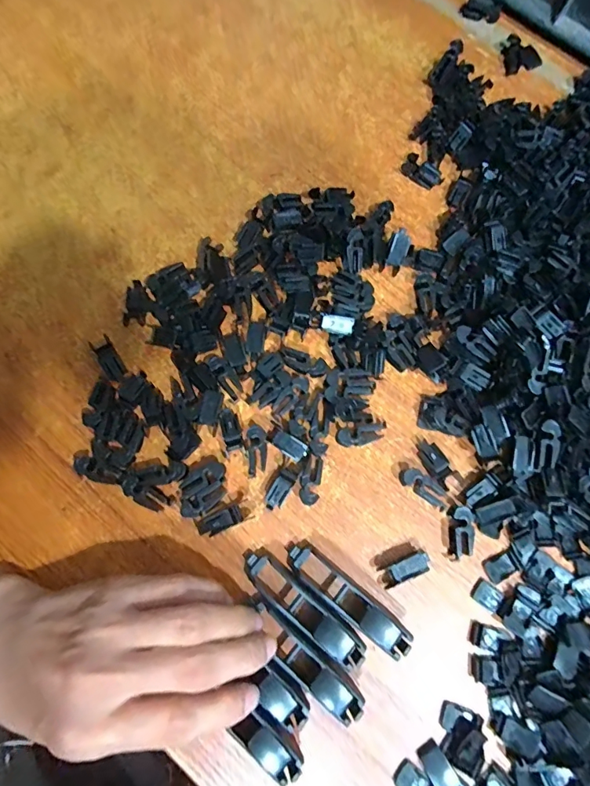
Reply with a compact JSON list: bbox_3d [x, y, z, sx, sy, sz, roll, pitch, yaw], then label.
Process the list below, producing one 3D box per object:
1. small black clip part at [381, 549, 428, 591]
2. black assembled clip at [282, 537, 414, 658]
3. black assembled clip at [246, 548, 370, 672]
[{"bbox_3d":[0.060,0.096,0.238,0.027,0.010,0.011,-29,77,-9],"label":"small black clip part"},{"bbox_3d":[0.028,0.107,0.232,0.076,0.015,0.017,39,77,9],"label":"black assembled clip"},{"bbox_3d":[0.004,0.112,0.230,0.077,0.014,0.017,38,77,9],"label":"black assembled clip"}]

